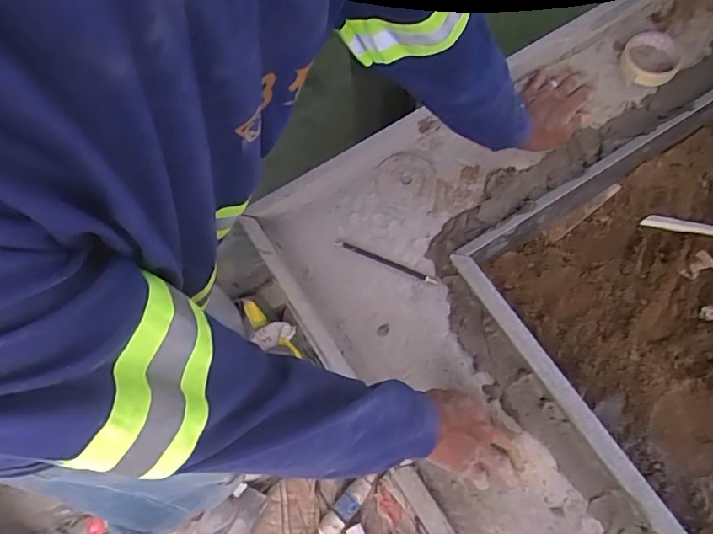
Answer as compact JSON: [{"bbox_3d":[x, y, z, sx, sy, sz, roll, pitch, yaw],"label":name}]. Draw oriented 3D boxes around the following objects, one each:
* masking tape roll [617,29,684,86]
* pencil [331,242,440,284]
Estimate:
[{"bbox_3d":[0.430,-0.306,0.771,0.080,0.023,0.093,31,75,14],"label":"masking tape roll"},{"bbox_3d":[0.041,-0.007,0.729,0.149,0.008,0.011,22,73,12],"label":"pencil"}]

